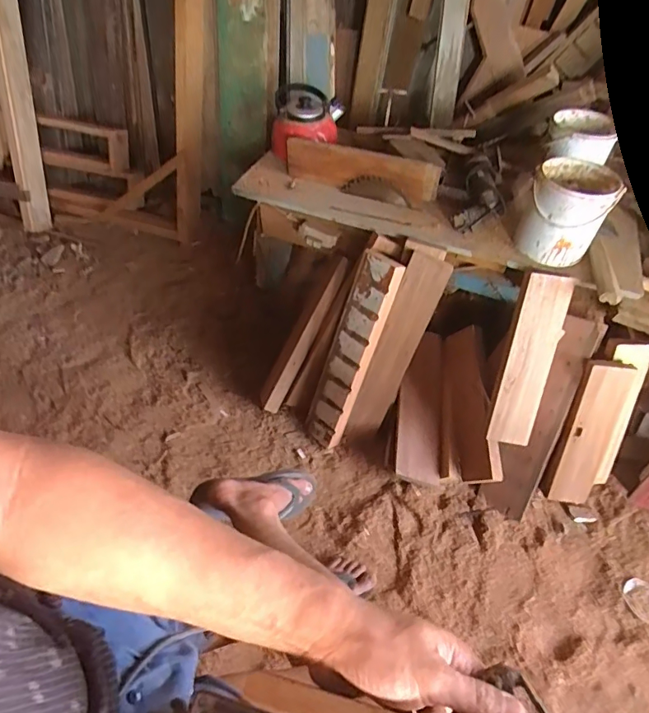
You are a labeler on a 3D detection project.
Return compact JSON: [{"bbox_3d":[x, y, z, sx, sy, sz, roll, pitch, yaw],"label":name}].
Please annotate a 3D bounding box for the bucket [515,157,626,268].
[{"bbox_3d":[0.574,-0.346,1.132,0.179,0.191,0.177,27,57,15],"label":"bucket"}]

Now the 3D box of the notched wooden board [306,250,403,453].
[{"bbox_3d":[0.066,0.000,1.288,0.125,0.574,0.064,27,30,14],"label":"notched wooden board"}]

